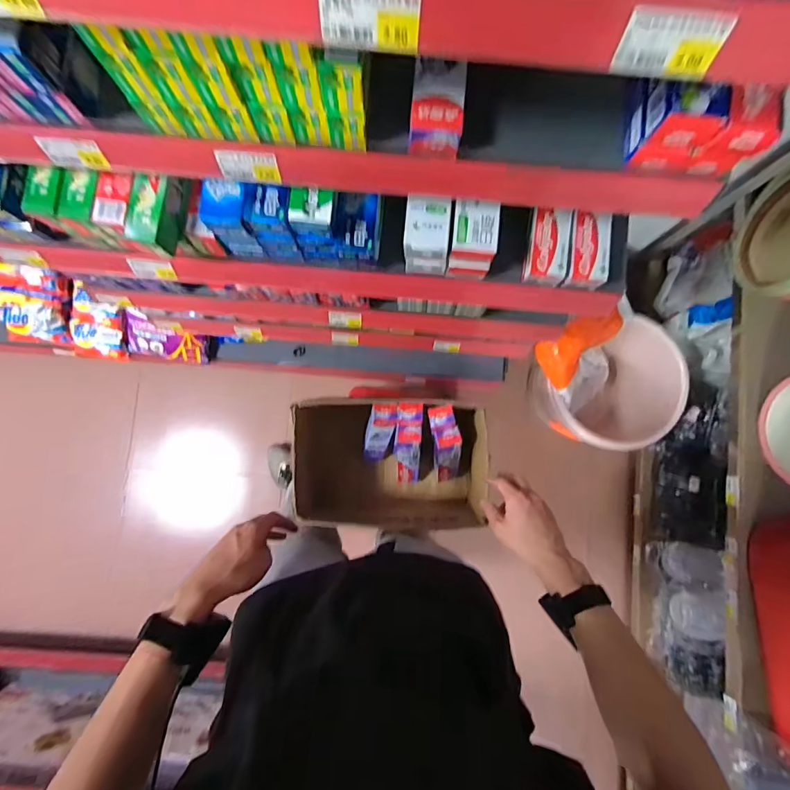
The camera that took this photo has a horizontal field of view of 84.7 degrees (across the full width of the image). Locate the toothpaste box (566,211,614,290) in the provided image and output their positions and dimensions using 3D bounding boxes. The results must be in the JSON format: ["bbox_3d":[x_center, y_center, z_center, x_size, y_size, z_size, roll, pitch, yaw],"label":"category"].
[{"bbox_3d":[0.256,-0.189,0.580,0.047,0.045,0.091,6,86,0],"label":"toothpaste box"}]

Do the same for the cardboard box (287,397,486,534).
[{"bbox_3d":[-0.012,0.143,0.893,0.359,0.189,0.238,-1,86,0],"label":"cardboard box"}]

